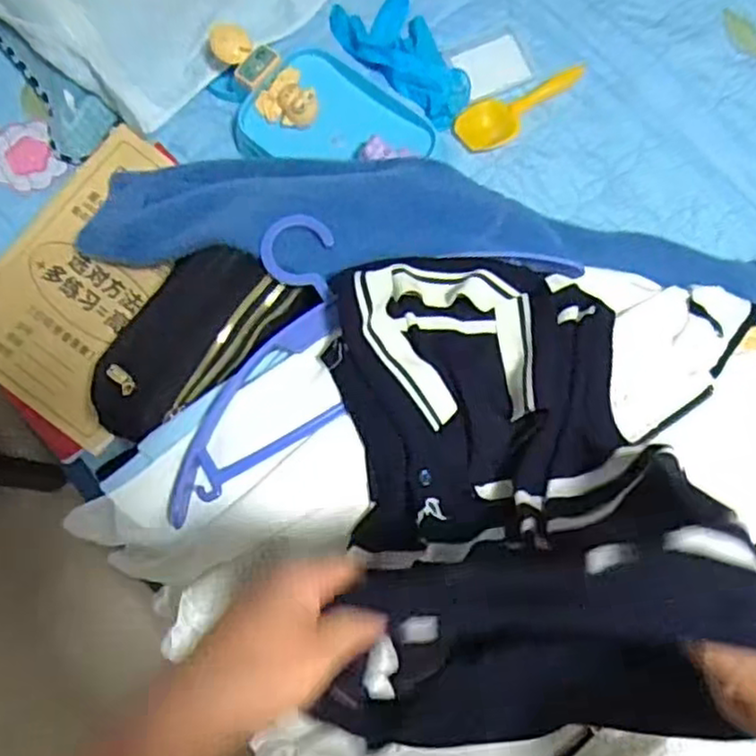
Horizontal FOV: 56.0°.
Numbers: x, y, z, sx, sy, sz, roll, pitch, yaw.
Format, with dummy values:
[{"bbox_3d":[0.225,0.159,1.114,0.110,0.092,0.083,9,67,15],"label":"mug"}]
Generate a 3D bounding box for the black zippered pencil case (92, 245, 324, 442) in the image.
[{"bbox_3d":[-0.163,-0.034,0.615,0.115,0.049,0.198,39,81,8],"label":"black zippered pencil case"}]

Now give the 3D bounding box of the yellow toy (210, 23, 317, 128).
[{"bbox_3d":[-0.117,-0.317,0.745,0.132,0.028,0.057,44,79,-3],"label":"yellow toy"}]

